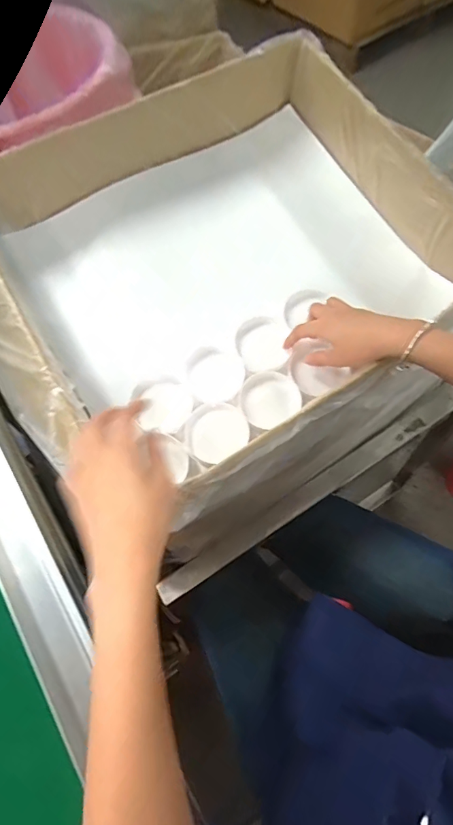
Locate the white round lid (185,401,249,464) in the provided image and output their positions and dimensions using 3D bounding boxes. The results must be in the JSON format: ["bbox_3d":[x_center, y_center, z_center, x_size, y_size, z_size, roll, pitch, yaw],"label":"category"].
[{"bbox_3d":[-0.014,0.023,0.548,0.075,0.019,0.066,-30,65,-12],"label":"white round lid"}]

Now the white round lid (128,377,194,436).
[{"bbox_3d":[-0.080,-0.009,0.569,0.071,0.017,0.072,2,80,-9],"label":"white round lid"}]

